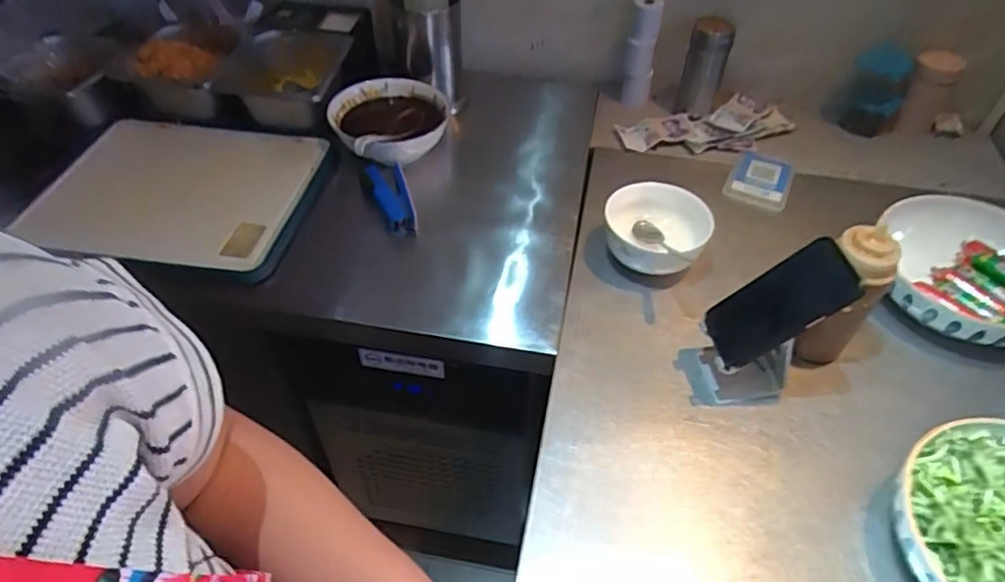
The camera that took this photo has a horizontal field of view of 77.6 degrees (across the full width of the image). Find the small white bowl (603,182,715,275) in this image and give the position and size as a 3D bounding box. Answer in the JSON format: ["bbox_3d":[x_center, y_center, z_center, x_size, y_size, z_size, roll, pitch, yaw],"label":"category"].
[{"bbox_3d":[0.196,-0.071,0.792,0.126,0.082,0.127,0,46,0],"label":"small white bowl"}]

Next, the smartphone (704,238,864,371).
[{"bbox_3d":[0.269,0.015,0.614,0.015,0.147,0.071,20,41,-38],"label":"smartphone"}]

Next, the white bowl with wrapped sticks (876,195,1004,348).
[{"bbox_3d":[0.557,-0.019,0.753,0.202,0.080,0.215,0,46,0],"label":"white bowl with wrapped sticks"}]

